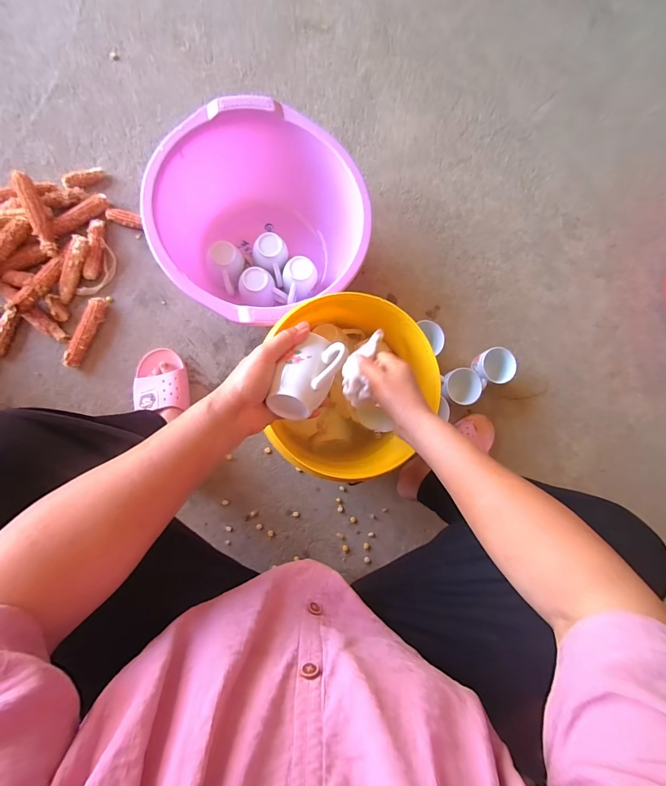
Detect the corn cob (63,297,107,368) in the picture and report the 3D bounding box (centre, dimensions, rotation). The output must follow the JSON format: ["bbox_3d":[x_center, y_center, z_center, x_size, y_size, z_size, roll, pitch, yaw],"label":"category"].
[{"bbox_3d":[-0.473,-0.116,0.659,0.027,0.031,0.140,23,84,-6],"label":"corn cob"}]

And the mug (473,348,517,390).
[{"bbox_3d":[0.340,-0.054,0.744,0.072,0.072,0.076,-3,87,-10],"label":"mug"}]

